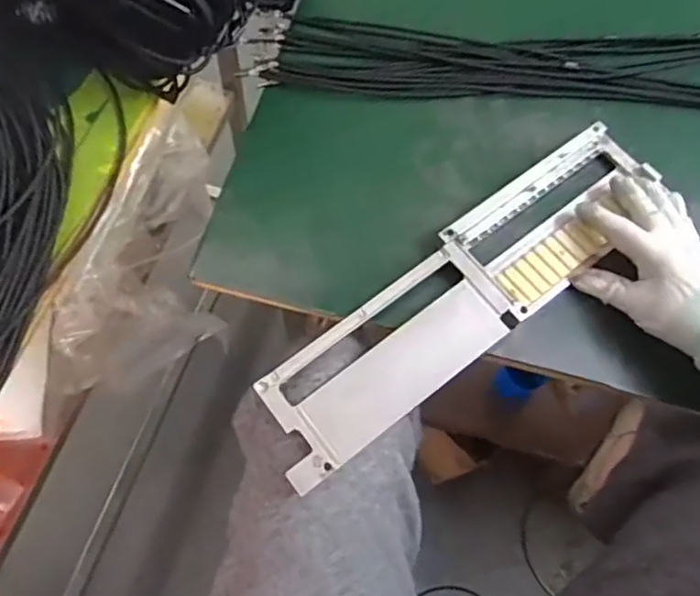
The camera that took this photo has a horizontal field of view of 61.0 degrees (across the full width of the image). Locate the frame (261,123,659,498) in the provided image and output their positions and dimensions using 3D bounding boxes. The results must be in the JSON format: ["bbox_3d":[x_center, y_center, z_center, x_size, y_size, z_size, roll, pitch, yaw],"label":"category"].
[{"bbox_3d":[0.098,-0.008,0.491,0.398,0.024,0.101,-40,74,-17],"label":"frame"}]

